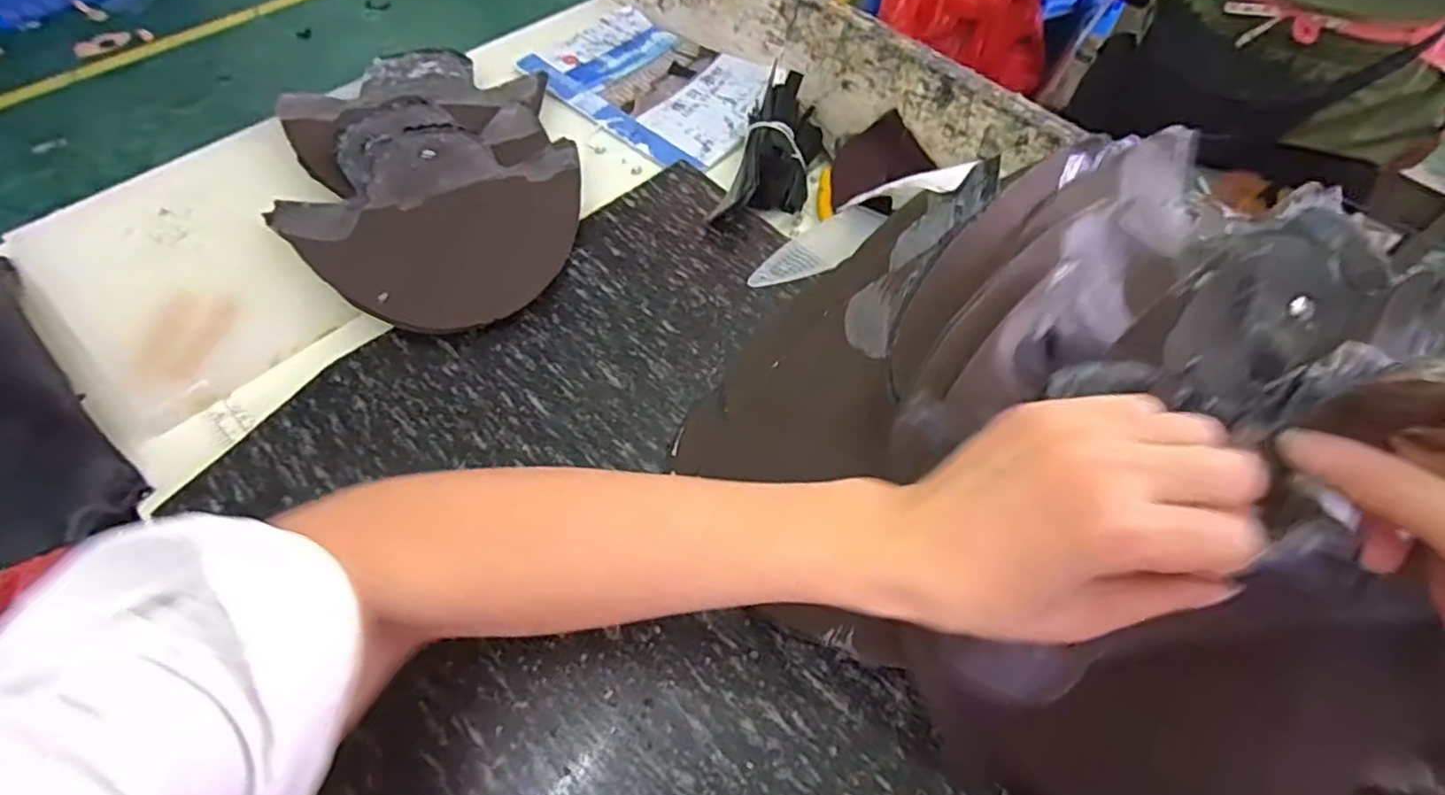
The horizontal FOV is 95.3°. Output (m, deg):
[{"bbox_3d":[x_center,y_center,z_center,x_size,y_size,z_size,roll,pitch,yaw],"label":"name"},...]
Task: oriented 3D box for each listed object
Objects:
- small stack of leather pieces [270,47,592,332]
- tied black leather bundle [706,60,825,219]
[{"bbox_3d":[-0.208,-0.163,0.470,0.196,0.033,0.263,-10,59,-10],"label":"small stack of leather pieces"},{"bbox_3d":[0.041,-0.186,0.494,0.059,0.041,0.149,17,58,6],"label":"tied black leather bundle"}]

